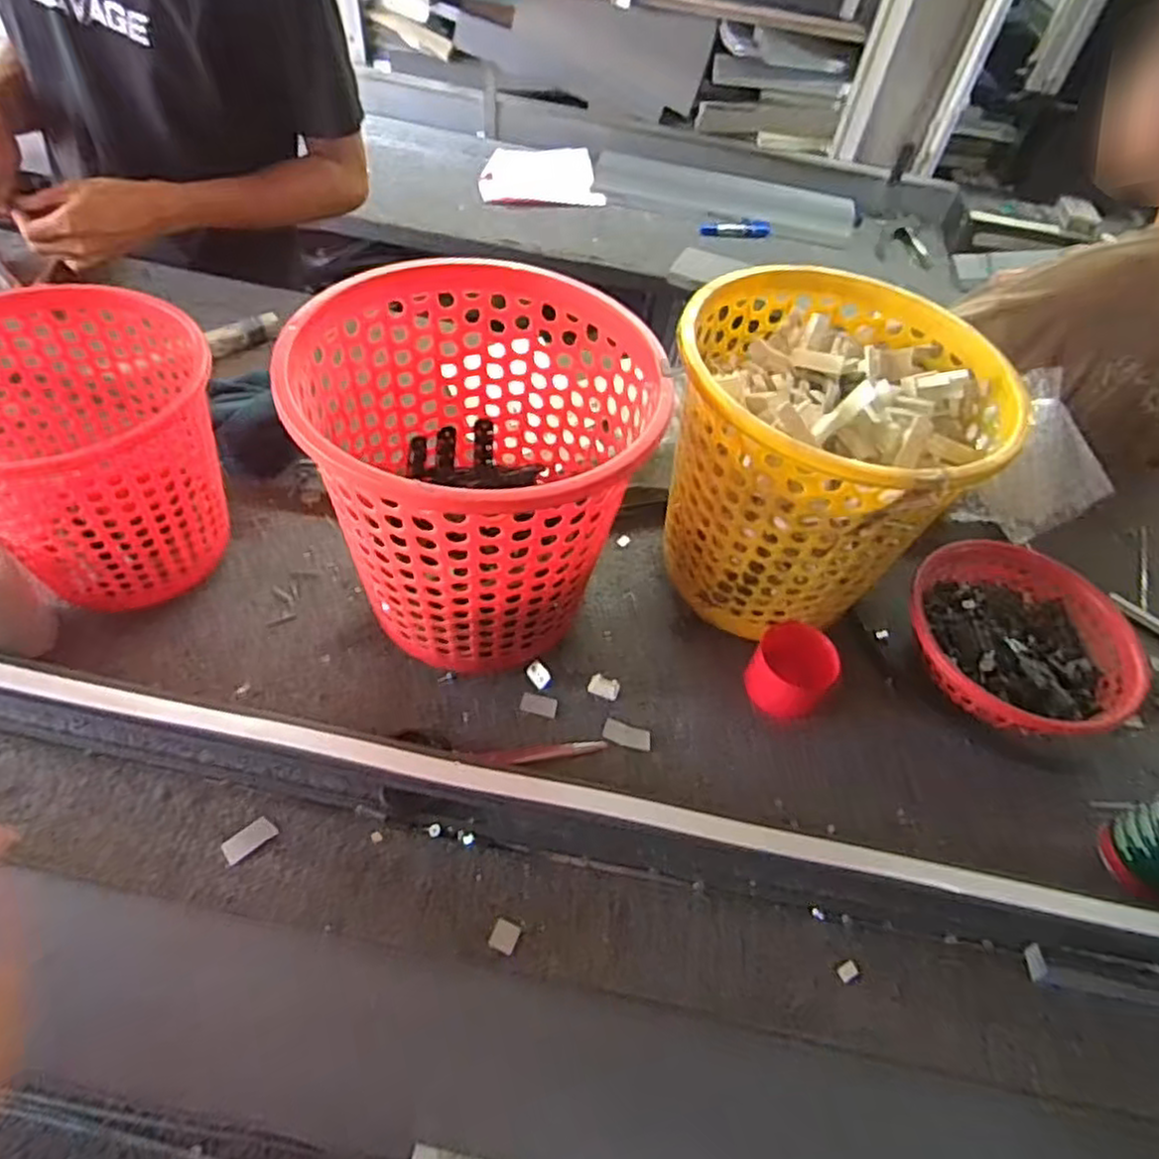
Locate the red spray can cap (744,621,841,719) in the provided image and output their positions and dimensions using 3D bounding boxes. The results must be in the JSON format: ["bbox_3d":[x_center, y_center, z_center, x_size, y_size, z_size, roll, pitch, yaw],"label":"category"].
[{"bbox_3d":[0.177,0.079,0.610,0.062,0.061,0.068,4,51,-5],"label":"red spray can cap"}]

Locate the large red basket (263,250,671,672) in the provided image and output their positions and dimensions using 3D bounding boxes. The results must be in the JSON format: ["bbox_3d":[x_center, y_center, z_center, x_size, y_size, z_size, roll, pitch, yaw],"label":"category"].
[{"bbox_3d":[-0.075,-0.071,0.554,0.233,0.232,0.233,2,51,-6],"label":"large red basket"}]

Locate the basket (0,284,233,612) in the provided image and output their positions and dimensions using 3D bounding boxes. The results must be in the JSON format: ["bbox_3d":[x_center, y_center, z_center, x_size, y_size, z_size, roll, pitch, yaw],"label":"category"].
[{"bbox_3d":[-0.378,-0.093,0.561,0.188,0.181,0.177,-23,58,-24],"label":"basket"}]

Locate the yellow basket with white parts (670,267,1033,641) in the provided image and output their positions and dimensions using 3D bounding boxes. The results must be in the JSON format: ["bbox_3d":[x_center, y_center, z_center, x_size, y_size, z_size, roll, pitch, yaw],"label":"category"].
[{"bbox_3d":[0.185,-0.089,0.598,0.226,0.221,0.238,4,51,-5],"label":"yellow basket with white parts"}]

